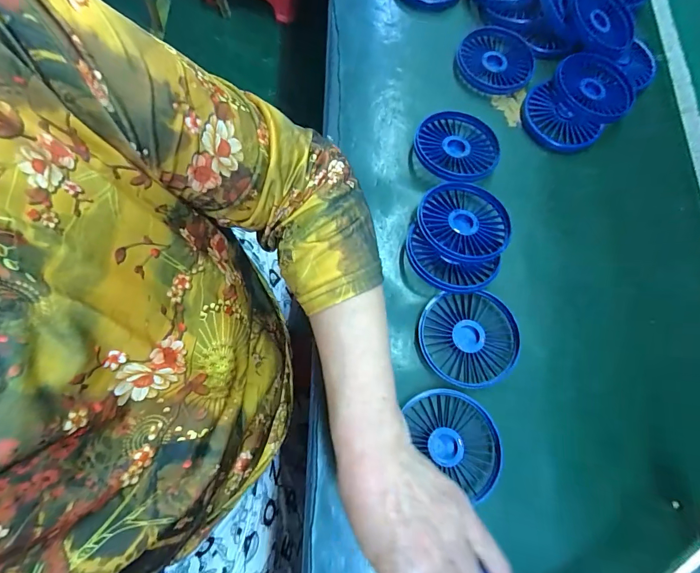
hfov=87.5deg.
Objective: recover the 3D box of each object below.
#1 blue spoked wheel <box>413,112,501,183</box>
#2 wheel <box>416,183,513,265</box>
[{"bbox_3d":[0.112,-0.146,0.384,0.087,0.019,0.088,1,77,-4],"label":"blue spoked wheel"},{"bbox_3d":[0.109,-0.062,0.351,0.085,0.022,0.083,1,77,-4],"label":"wheel"}]

